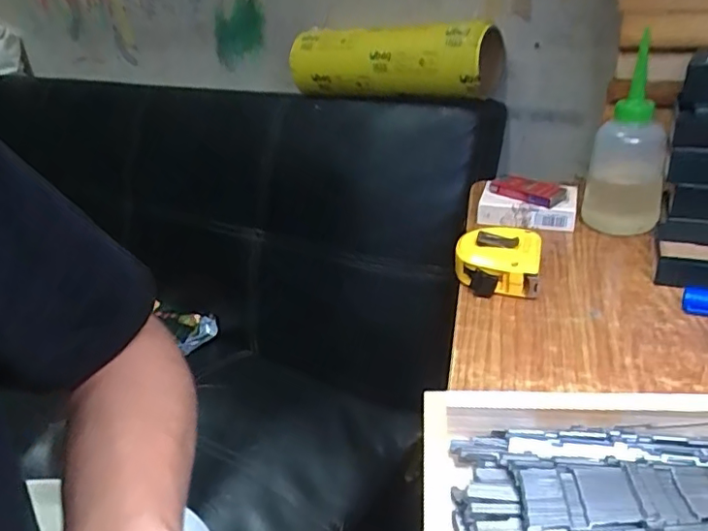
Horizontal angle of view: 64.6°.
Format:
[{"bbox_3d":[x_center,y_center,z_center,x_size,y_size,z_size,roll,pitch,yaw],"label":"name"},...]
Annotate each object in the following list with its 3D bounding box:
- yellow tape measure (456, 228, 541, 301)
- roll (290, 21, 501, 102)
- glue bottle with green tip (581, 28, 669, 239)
[{"bbox_3d":[0.117,-0.006,0.457,0.065,0.029,0.066,3,32,16],"label":"yellow tape measure"},{"bbox_3d":[0.048,-0.304,0.822,0.327,0.098,0.108,10,34,26],"label":"roll"},{"bbox_3d":[0.239,-0.102,0.486,0.062,0.169,0.050,9,34,25],"label":"glue bottle with green tip"}]

